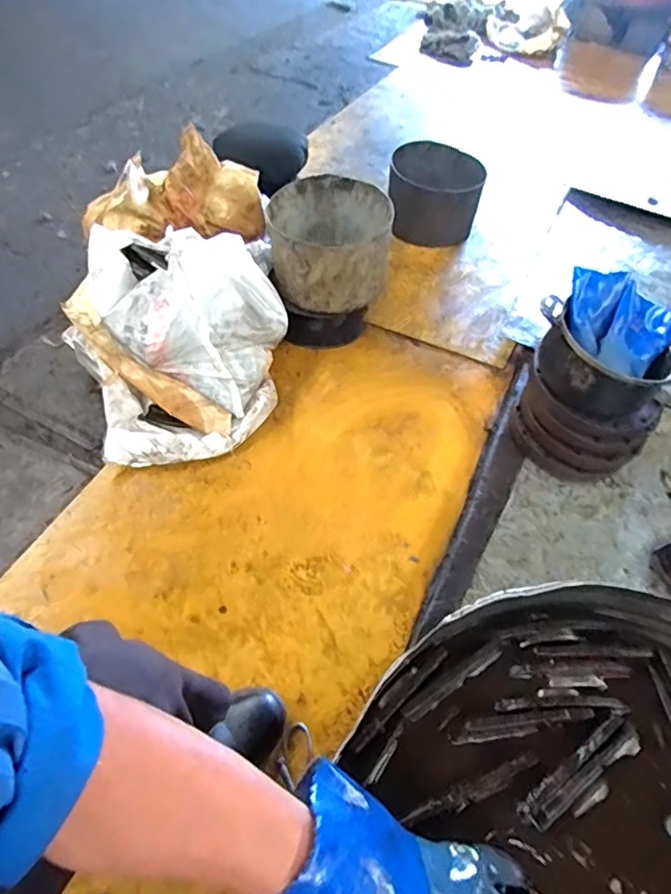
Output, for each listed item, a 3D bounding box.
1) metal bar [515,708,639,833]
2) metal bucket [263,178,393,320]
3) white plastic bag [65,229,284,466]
[{"bbox_3d":[0.229,0.298,0.519,0.142,0.019,0.033,-25,58,-22],"label":"metal bar"},{"bbox_3d":[-0.011,-0.472,1.324,0.276,0.182,0.261,3,52,-3],"label":"metal bucket"},{"bbox_3d":[-0.309,-0.232,1.175,0.435,0.286,0.395,-20,57,-18],"label":"white plastic bag"}]

